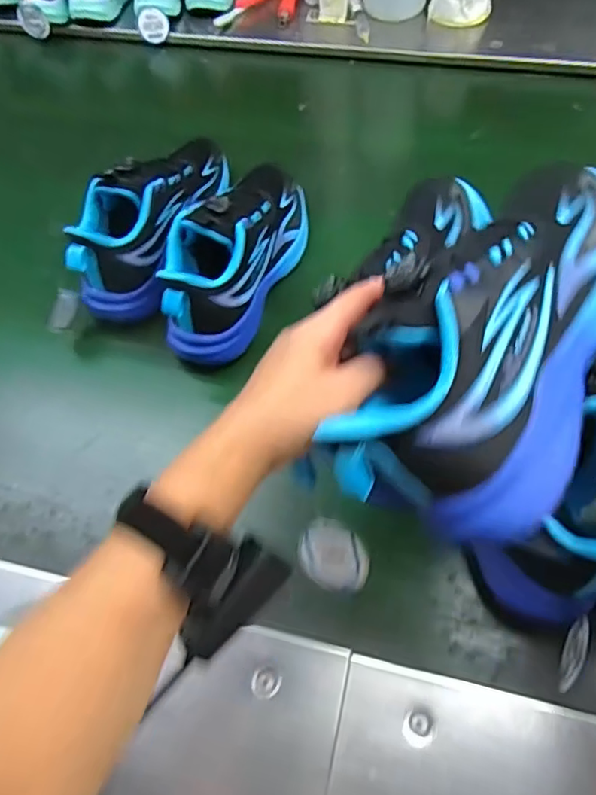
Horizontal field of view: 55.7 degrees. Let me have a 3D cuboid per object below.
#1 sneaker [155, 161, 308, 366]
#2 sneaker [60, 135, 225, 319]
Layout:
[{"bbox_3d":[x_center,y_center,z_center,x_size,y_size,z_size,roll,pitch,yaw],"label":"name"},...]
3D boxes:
[{"bbox_3d":[-0.059,-0.150,0.562,0.079,0.113,0.238,18,62,15],"label":"sneaker"},{"bbox_3d":[-0.155,-0.203,0.603,0.082,0.112,0.260,18,62,15],"label":"sneaker"}]

